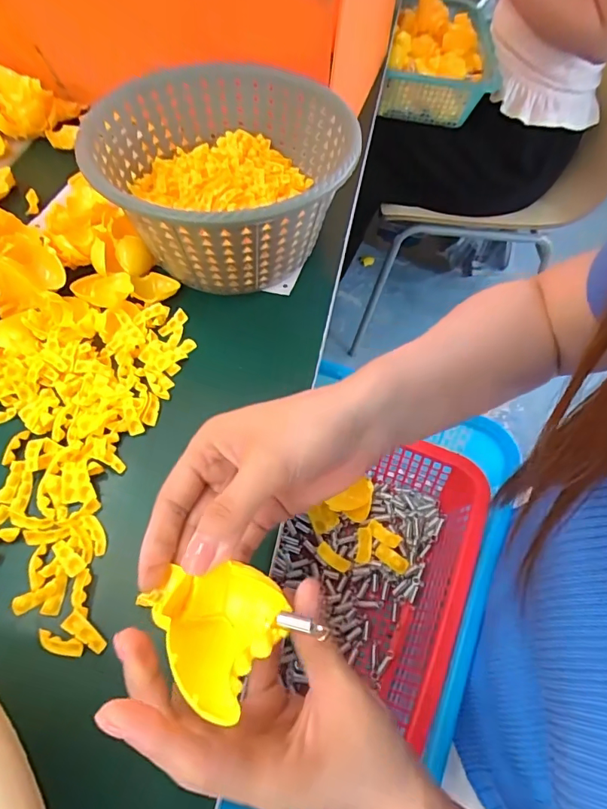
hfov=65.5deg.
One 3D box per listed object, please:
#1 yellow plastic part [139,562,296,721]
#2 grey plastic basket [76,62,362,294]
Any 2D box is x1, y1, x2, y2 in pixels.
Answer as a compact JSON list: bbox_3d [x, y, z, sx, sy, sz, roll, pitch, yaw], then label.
[{"bbox_3d":[-0.042,0.090,0.203,0.063,0.045,0.051,29,62,16],"label":"yellow plastic part"},{"bbox_3d":[-0.071,-0.197,0.429,0.210,0.102,0.215,8,58,3],"label":"grey plastic basket"}]

